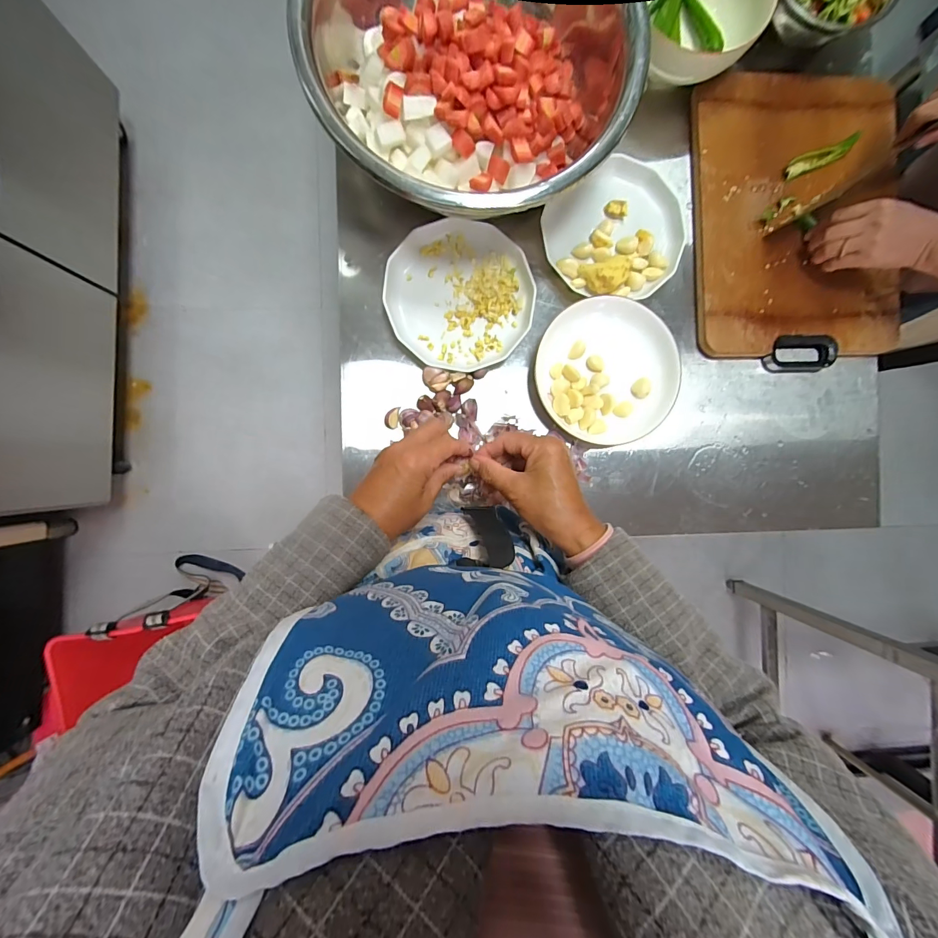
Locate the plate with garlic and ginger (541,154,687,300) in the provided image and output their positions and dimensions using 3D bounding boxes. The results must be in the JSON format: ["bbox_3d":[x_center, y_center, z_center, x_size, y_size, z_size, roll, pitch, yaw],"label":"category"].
[{"bbox_3d":[0.210,-0.329,0.565,0.204,0.032,0.178,-40,92,-3],"label":"plate with garlic and ginger"}]

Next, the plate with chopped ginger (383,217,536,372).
[{"bbox_3d":[-0.012,-0.237,0.551,0.196,0.021,0.193,0,90,-4],"label":"plate with chopped ginger"}]

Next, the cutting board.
[{"bbox_3d":[0.479,-0.361,0.582,0.306,0.026,0.409,-3,90,-4],"label":"cutting board"}]

